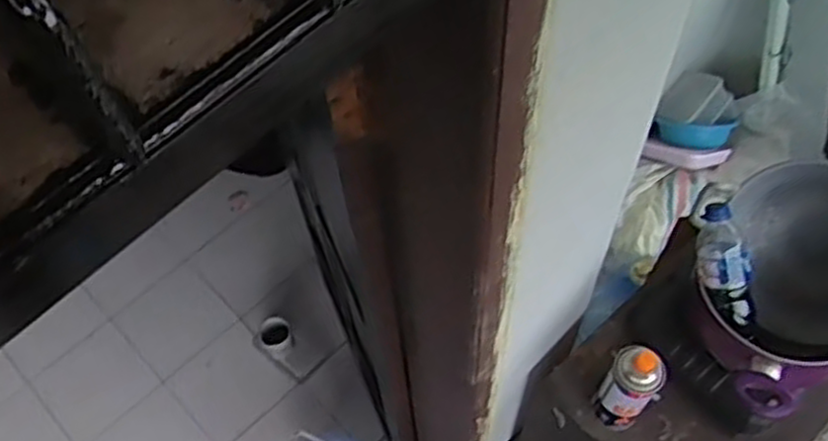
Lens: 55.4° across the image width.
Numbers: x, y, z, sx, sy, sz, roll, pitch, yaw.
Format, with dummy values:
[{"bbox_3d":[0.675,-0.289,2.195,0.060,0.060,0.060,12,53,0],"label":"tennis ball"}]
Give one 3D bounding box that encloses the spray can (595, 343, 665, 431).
[{"bbox_3d":[0.298,0.236,1.102,0.068,0.167,0.064,36,67,21],"label":"spray can"}]

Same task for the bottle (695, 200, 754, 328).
[{"bbox_3d":[0.422,0.059,1.069,0.057,0.064,0.162,-11,86,-4],"label":"bottle"}]

